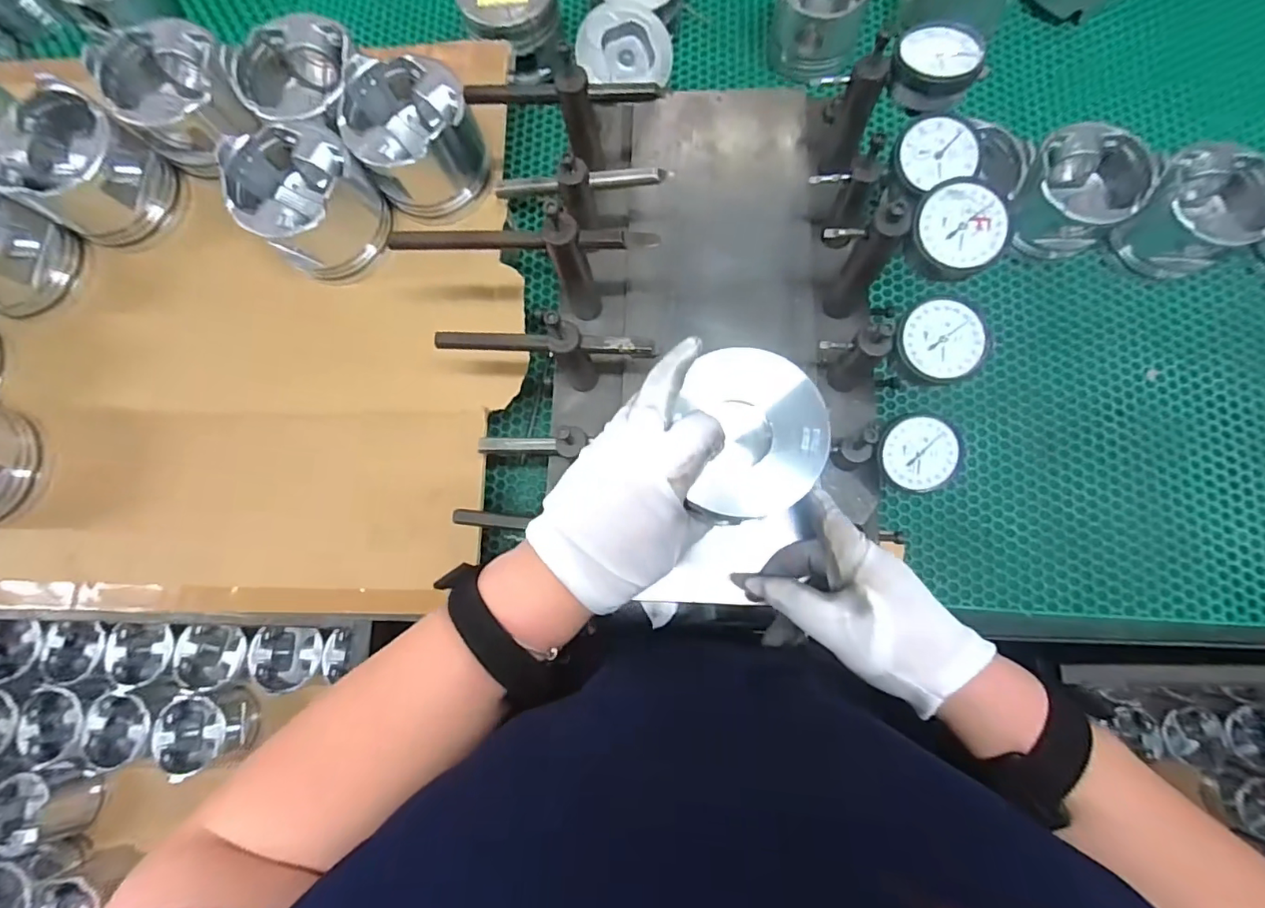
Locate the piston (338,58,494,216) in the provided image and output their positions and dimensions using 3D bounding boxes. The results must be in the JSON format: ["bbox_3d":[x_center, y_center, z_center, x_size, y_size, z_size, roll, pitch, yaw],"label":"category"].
[{"bbox_3d":[-0.184,-0.262,0.452,0.091,0.082,0.099,-1,80,3],"label":"piston"}]

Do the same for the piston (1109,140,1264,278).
[{"bbox_3d":[0.530,-0.226,0.511,0.090,0.095,0.096,-32,80,-3],"label":"piston"}]

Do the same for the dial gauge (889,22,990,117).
[{"bbox_3d":[0.197,-0.251,0.351,0.049,0.031,0.049,-7,79,2],"label":"dial gauge"}]

